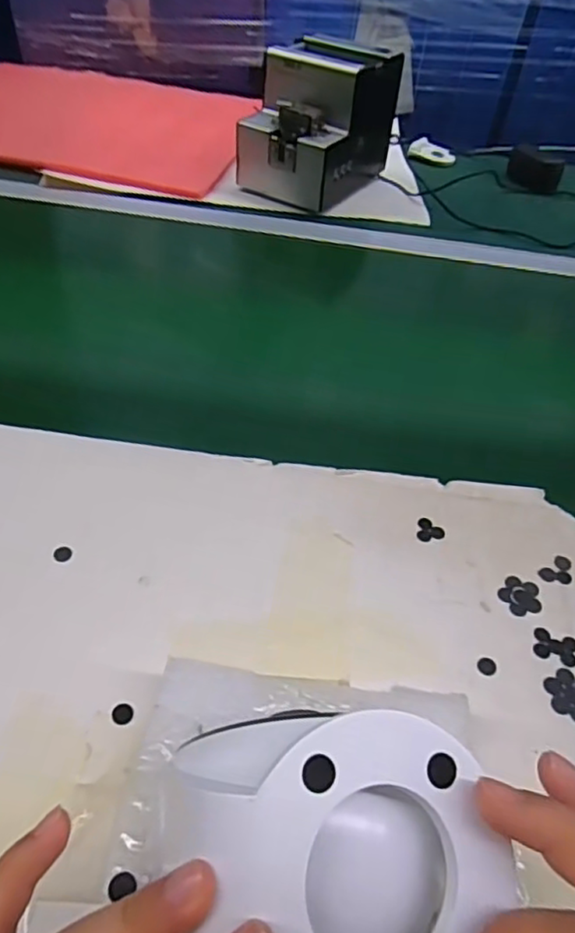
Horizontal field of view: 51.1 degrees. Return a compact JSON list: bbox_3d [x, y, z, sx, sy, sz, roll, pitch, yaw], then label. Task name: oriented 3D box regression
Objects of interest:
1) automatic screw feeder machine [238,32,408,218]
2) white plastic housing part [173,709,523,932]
[{"bbox_3d":[0.039,-0.428,0.750,0.126,0.143,0.185,27,49,18],"label":"automatic screw feeder machine"},{"bbox_3d":[0.016,0.119,0.180,0.091,0.035,0.082,0,72,-19],"label":"white plastic housing part"}]

